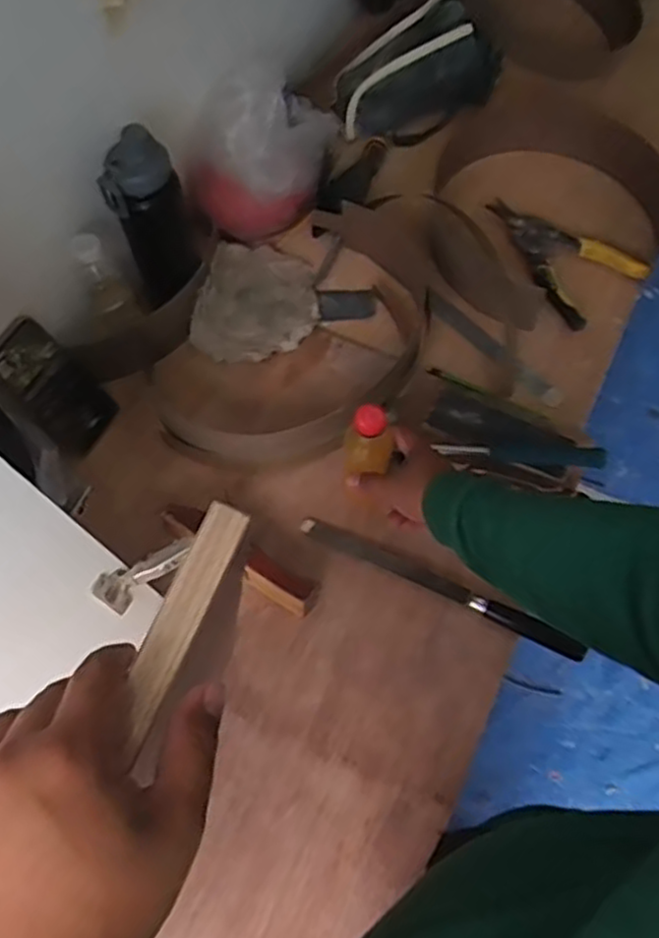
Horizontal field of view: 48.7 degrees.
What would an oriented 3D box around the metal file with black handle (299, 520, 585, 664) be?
[{"bbox_3d":[0.118,0.126,0.799,0.329,0.017,0.021,25,68,13],"label":"metal file with black handle"}]

